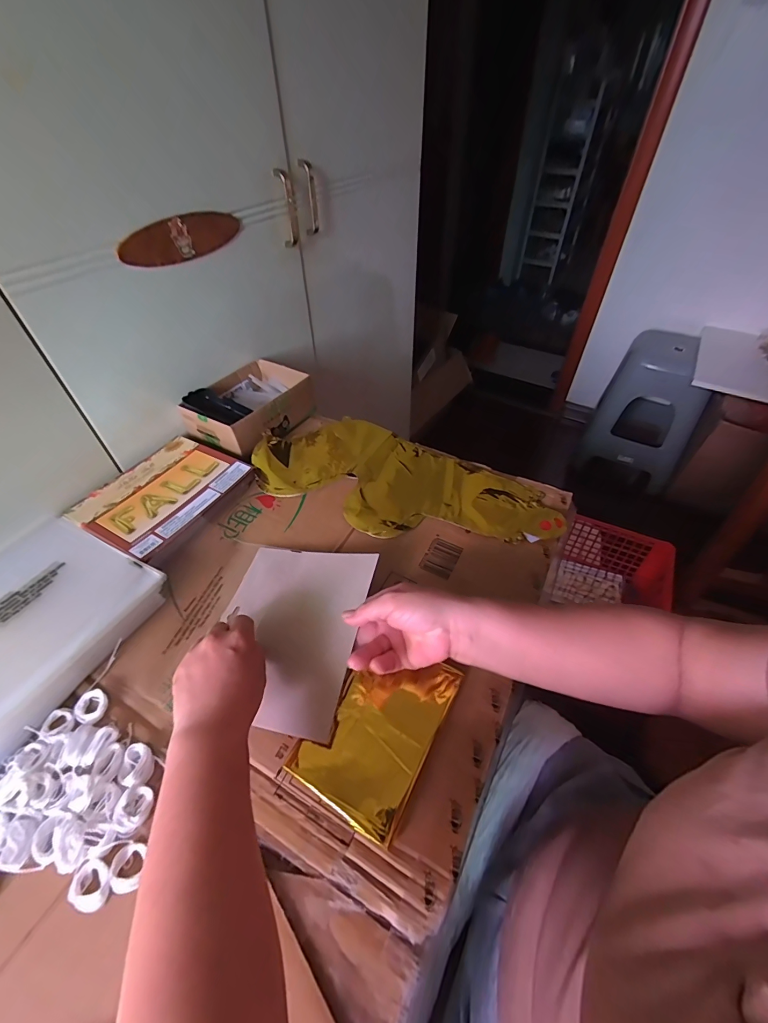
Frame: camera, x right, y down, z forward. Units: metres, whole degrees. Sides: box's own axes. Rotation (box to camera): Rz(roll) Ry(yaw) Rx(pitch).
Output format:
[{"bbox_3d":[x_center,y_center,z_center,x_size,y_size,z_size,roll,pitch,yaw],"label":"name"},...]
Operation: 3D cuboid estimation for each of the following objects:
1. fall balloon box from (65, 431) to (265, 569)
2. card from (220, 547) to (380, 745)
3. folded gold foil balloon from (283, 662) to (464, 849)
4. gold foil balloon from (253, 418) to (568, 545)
[{"bbox_3d":[-0.299,-0.024,0.550,0.173,0.027,0.195,21,51,19],"label":"fall balloon box"},{"bbox_3d":[-0.106,0.120,0.423,0.155,0.035,0.190,10,48,9],"label":"card"},{"bbox_3d":[-0.004,0.194,0.368,0.100,0.014,0.151,23,52,21],"label":"folded gold foil balloon"},{"bbox_3d":[0.024,-0.043,0.577,0.428,0.018,0.198,23,52,20],"label":"gold foil balloon"}]

